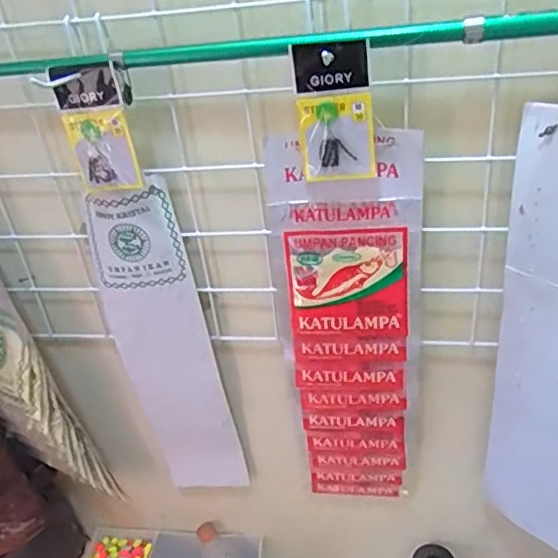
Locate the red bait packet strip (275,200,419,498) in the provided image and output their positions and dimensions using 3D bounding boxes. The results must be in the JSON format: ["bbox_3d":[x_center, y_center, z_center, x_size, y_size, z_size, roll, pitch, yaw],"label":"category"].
[{"bbox_3d":[0.067,0.091,0.559,0.117,0.348,0.026,-2,33,9],"label":"red bait packet strip"}]

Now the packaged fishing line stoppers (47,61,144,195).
[{"bbox_3d":[-0.135,-0.109,0.443,0.053,0.093,0.012,-1,27,13],"label":"packaged fishing line stoppers"}]

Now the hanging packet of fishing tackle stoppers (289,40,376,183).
[{"bbox_3d":[0.039,-0.113,0.411,0.051,0.092,0.009,-2,33,9],"label":"hanging packet of fishing tackle stoppers"}]

